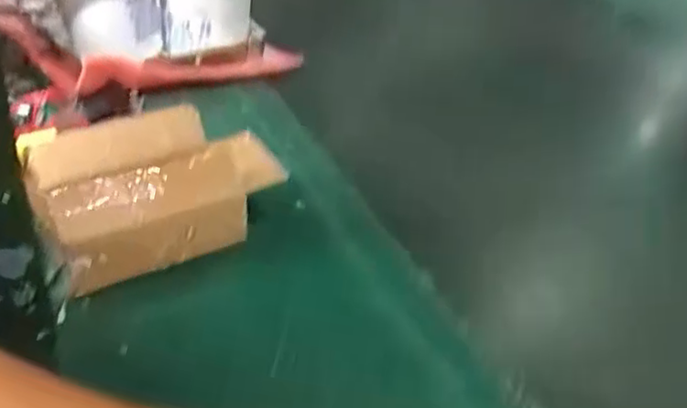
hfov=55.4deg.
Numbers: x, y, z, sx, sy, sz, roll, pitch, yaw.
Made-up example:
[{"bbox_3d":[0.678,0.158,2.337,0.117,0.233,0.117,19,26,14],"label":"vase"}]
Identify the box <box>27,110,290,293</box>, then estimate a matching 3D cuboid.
[{"bbox_3d":[-0.151,-0.008,0.532,0.176,0.098,0.107,-24,45,-36],"label":"box"}]

